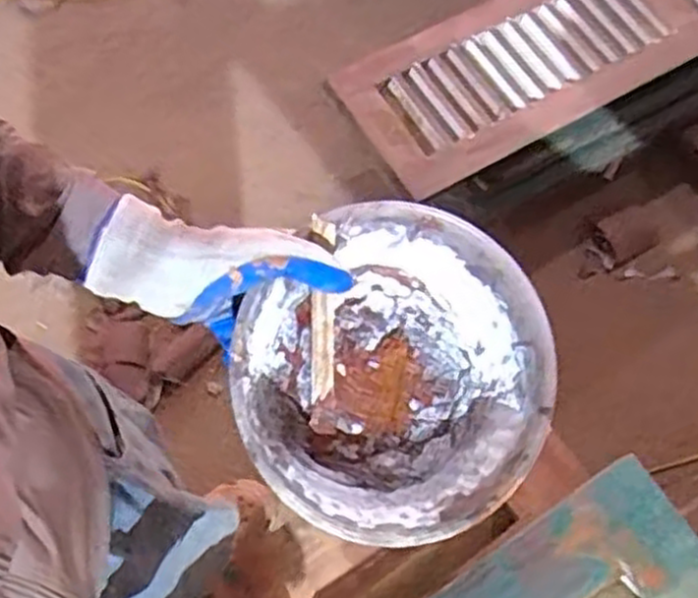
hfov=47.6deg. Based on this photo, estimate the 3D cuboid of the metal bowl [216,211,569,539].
[{"bbox_3d":[0.029,0.053,0.537,0.206,0.080,0.206,2,82,-12],"label":"metal bowl"}]

